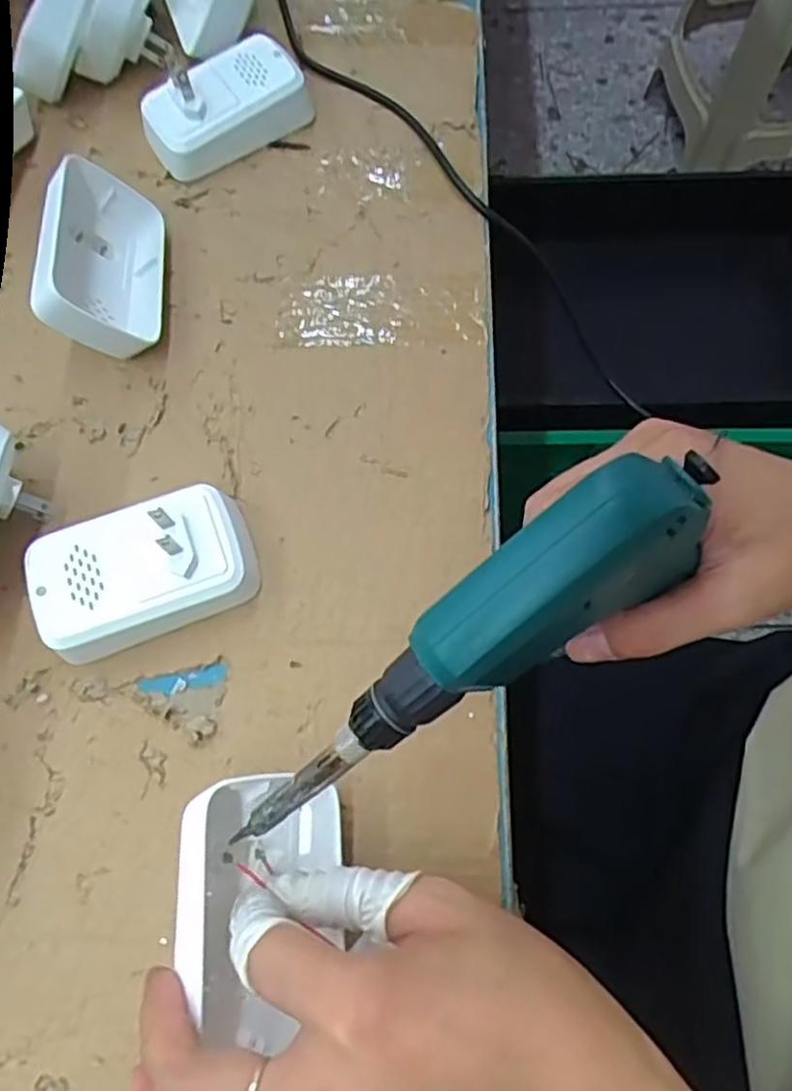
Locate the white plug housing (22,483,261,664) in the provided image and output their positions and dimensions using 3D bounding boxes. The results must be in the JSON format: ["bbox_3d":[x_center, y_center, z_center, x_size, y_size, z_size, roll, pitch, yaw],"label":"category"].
[{"bbox_3d":[-0.111,0.011,0.321,0.092,0.035,0.055,-20,69,-5],"label":"white plug housing"}]

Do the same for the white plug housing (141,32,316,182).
[{"bbox_3d":[-0.102,-0.256,0.419,0.089,0.036,0.057,-35,71,-10],"label":"white plug housing"}]

